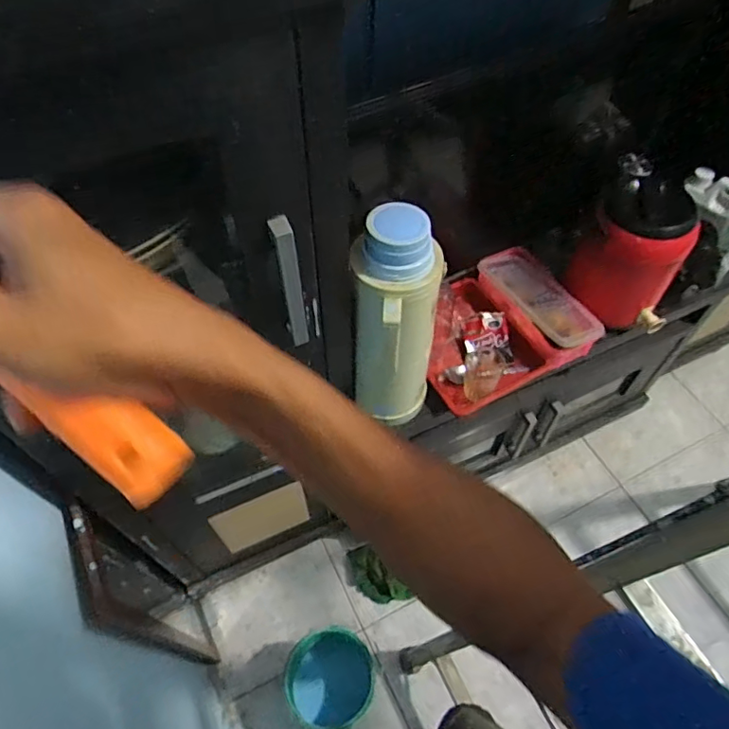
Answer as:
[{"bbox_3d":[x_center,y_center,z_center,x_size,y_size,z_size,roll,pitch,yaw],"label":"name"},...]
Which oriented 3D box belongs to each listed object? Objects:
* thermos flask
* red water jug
[{"bbox_3d":[0.045,-0.038,0.791,0.117,0.382,0.128,5,56,4],"label":"thermos flask"},{"bbox_3d":[0.516,-0.223,1.047,0.177,0.289,0.214,27,60,17],"label":"red water jug"}]

